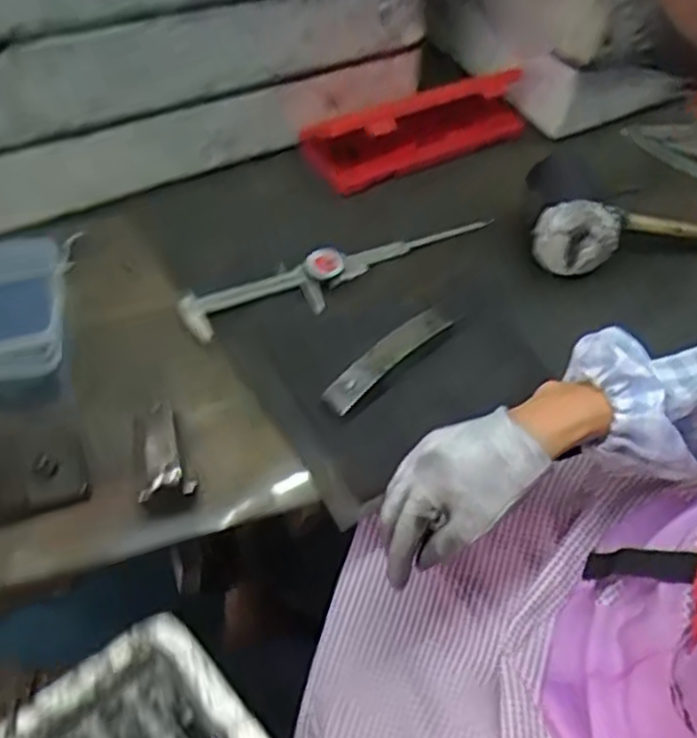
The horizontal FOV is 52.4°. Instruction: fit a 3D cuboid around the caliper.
[{"bbox_3d":[0.003,-0.099,0.685,0.327,0.020,0.049,-23,55,-21],"label":"caliper"}]

